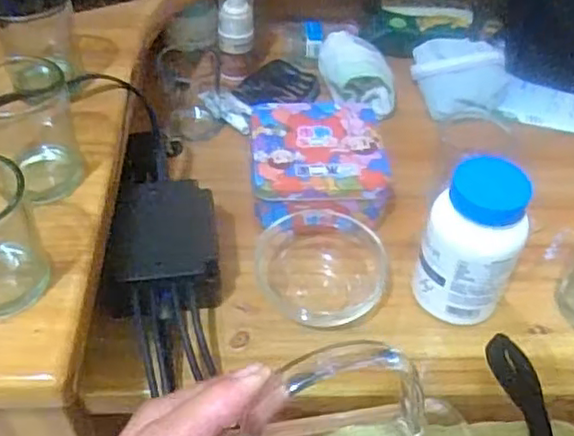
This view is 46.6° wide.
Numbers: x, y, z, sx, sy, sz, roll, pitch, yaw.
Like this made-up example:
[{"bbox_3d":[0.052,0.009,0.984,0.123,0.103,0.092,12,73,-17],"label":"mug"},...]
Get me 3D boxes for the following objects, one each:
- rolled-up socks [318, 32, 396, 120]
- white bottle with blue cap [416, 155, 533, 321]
[{"bbox_3d":[0.064,-0.133,0.605,0.058,0.042,0.077,-9,50,-12],"label":"rolled-up socks"},{"bbox_3d":[0.119,0.017,0.428,0.060,0.104,0.048,16,49,10],"label":"white bottle with blue cap"}]

